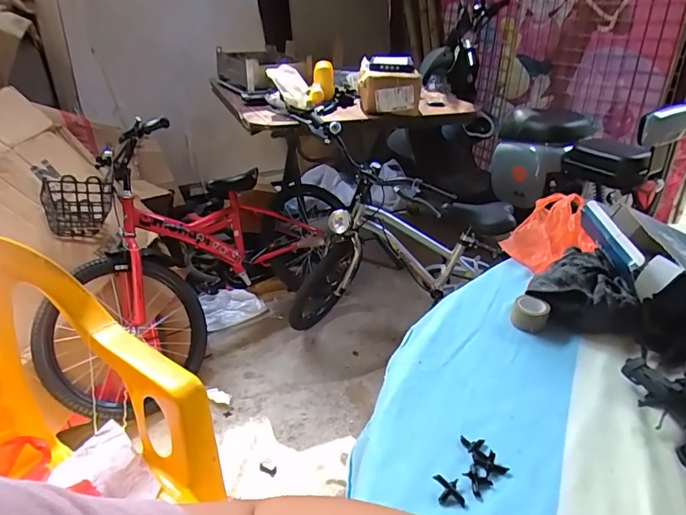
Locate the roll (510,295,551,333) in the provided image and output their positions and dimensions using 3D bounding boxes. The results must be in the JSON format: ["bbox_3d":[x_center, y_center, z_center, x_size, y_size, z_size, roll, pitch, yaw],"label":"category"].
[{"bbox_3d":[0.207,0.063,0.509,0.036,0.027,0.036,0,31,0],"label":"roll"}]

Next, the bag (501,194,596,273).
[{"bbox_3d":[0.292,-0.037,0.636,0.142,0.057,0.102,-25,39,-35],"label":"bag"}]

